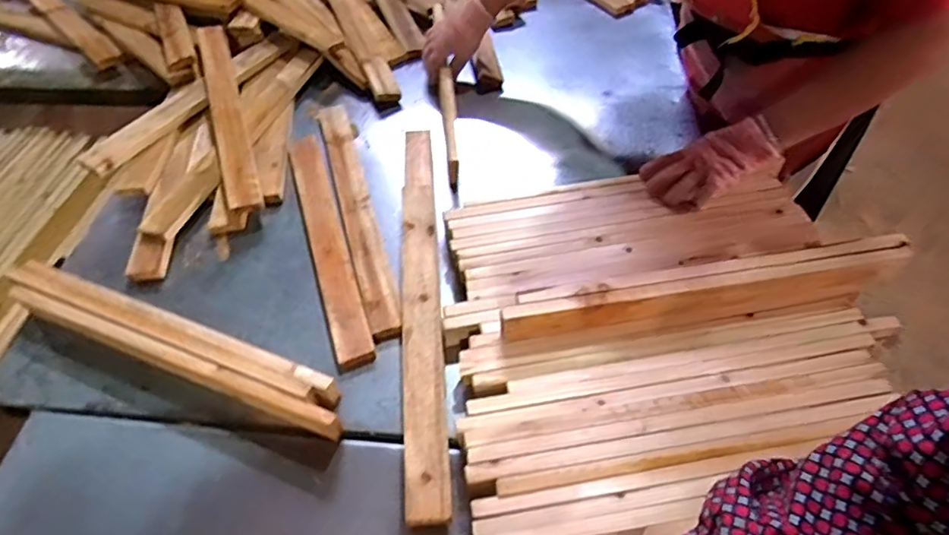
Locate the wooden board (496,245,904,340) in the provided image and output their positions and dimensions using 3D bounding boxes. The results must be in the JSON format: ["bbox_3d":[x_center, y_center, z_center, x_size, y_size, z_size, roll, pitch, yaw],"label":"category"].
[{"bbox_3d":[0.290,0.038,0.689,0.514,0.047,0.038,-9,54,-3],"label":"wooden board"}]

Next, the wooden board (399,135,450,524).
[{"bbox_3d":[-0.074,0.015,0.777,0.059,0.036,0.635,-4,54,0],"label":"wooden board"}]

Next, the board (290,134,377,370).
[{"bbox_3d":[-0.221,-0.048,0.836,0.047,0.015,0.437,-17,54,-9],"label":"board"}]

